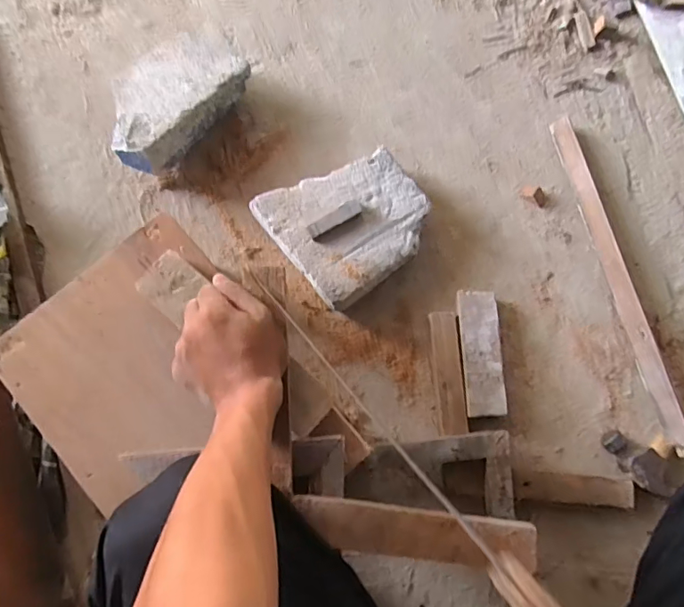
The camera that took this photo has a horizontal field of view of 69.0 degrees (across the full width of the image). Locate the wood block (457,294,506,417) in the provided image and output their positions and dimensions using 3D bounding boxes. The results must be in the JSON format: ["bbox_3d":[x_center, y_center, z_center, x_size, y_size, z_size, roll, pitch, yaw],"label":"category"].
[{"bbox_3d":[0.192,0.069,0.695,0.052,0.034,0.170,-3,79,0],"label":"wood block"}]

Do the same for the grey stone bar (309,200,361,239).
[{"bbox_3d":[-0.010,-0.111,0.665,0.073,0.027,0.020,-29,80,-6],"label":"grey stone bar"}]

